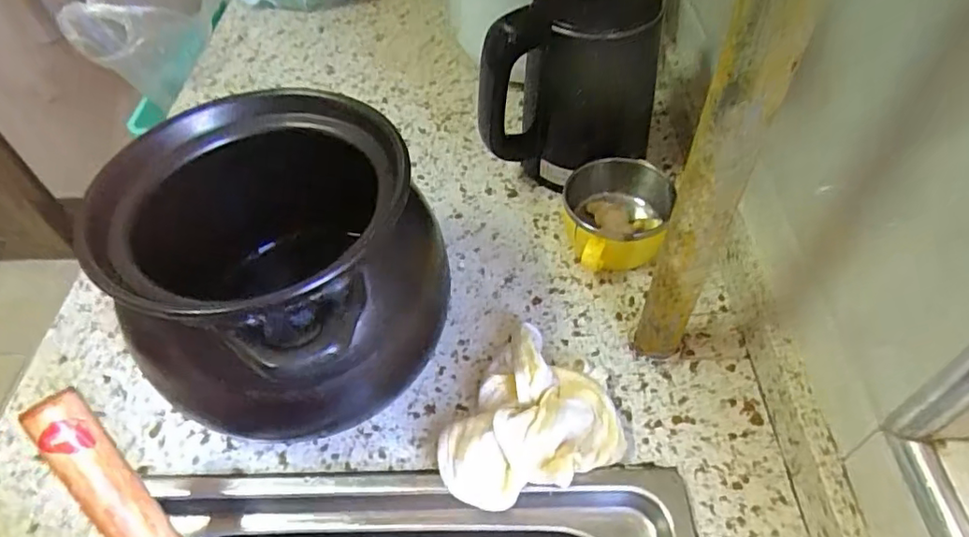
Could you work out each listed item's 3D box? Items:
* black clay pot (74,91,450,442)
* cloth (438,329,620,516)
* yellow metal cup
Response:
[{"bbox_3d":[-0.143,0.008,0.425,0.201,0.168,0.208,-2,51,2],"label":"black clay pot"},{"bbox_3d":[0.032,0.115,0.415,0.106,0.030,0.124,33,60,27],"label":"cloth"},{"bbox_3d":[0.117,-0.043,0.522,0.094,0.052,0.097,-1,51,3],"label":"yellow metal cup"}]

